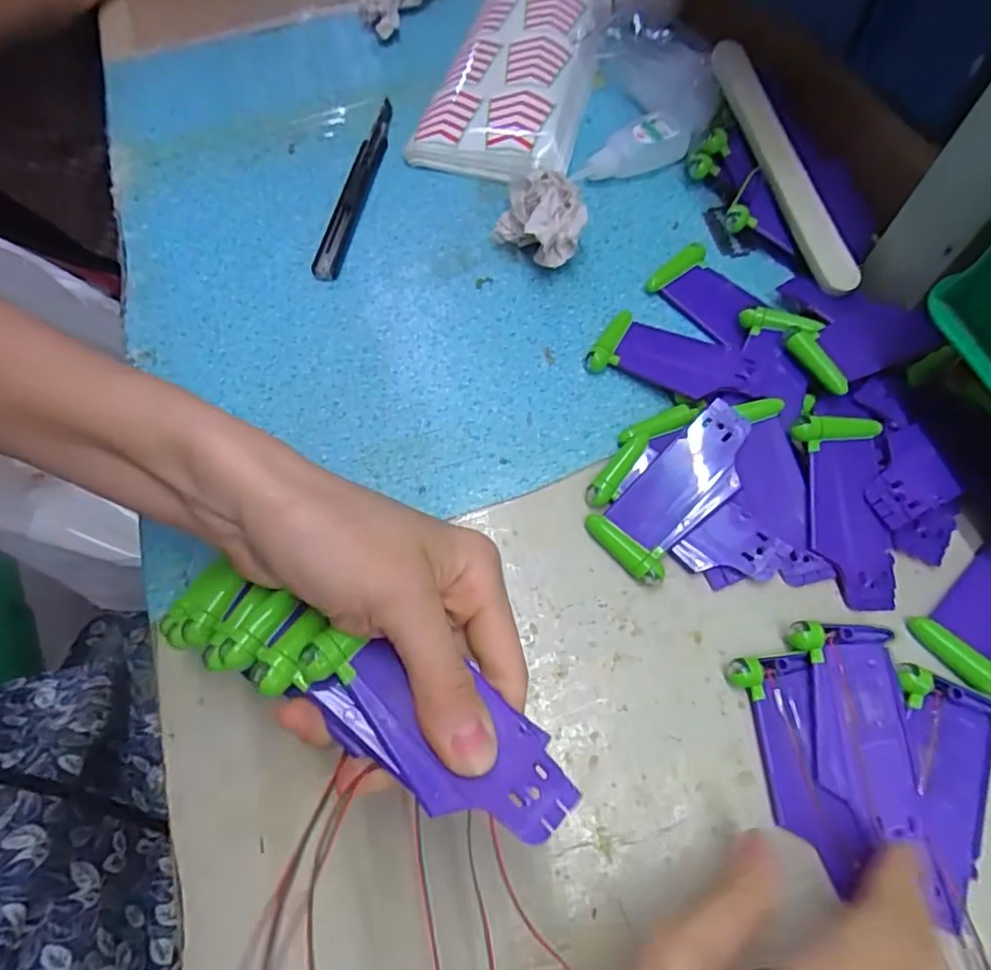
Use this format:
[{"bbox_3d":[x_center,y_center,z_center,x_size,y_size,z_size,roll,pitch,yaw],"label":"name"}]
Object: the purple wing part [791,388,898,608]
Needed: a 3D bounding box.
[{"bbox_3d":[0.166,0.008,0.288,0.041,0.008,0.097,-5,78,1],"label":"purple wing part"}]

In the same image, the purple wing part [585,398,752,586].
[{"bbox_3d":[0.087,0.001,0.292,0.039,0.007,0.089,40,87,19],"label":"purple wing part"}]

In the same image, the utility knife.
[{"bbox_3d":[-0.089,-0.200,0.403,0.019,0.006,0.160,7,66,5],"label":"utility knife"}]

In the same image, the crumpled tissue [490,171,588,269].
[{"bbox_3d":[0.029,-0.152,0.355,0.049,0.043,0.047,-27,67,-10],"label":"crumpled tissue"}]

